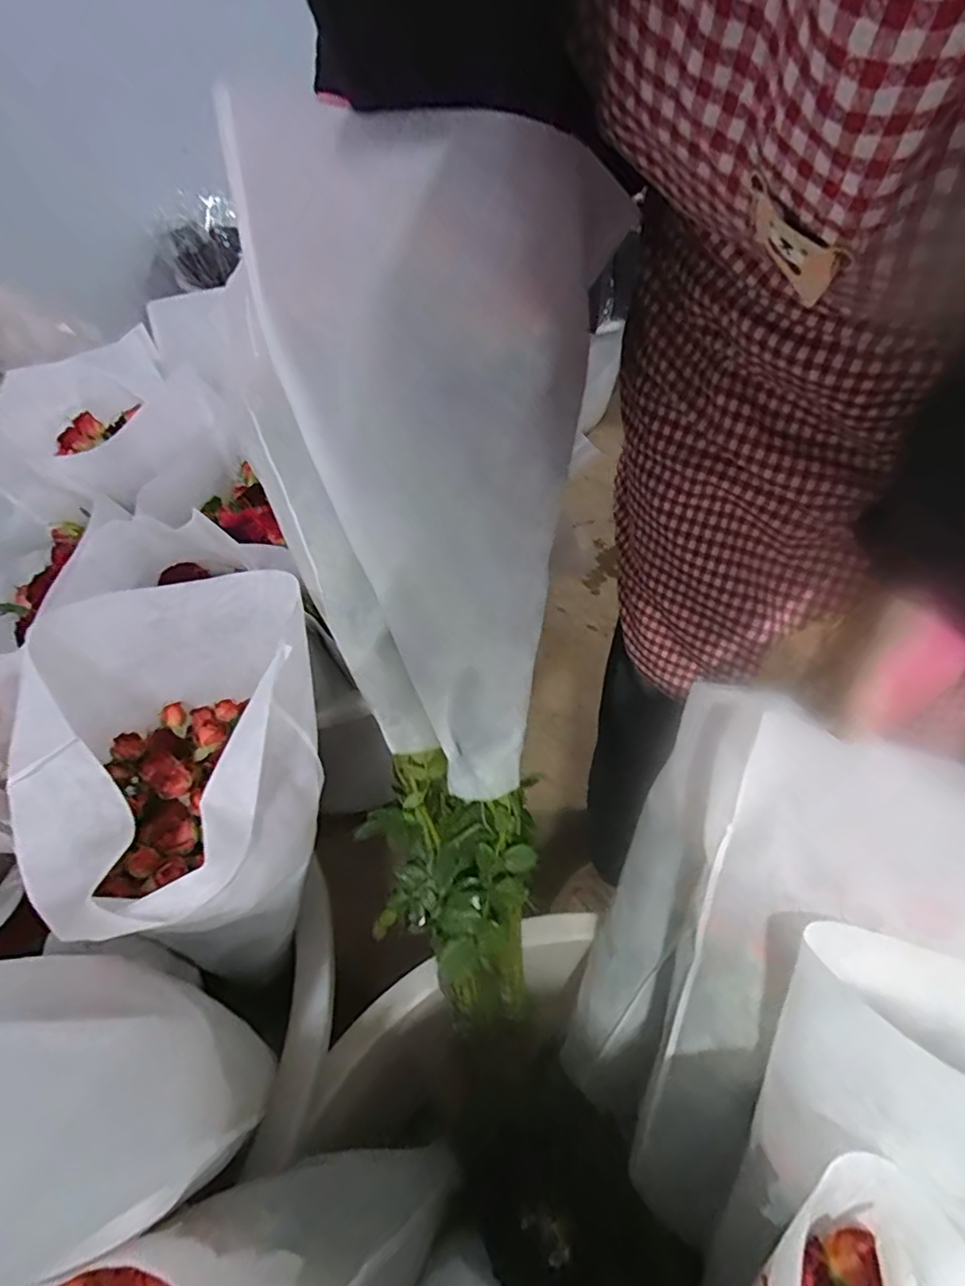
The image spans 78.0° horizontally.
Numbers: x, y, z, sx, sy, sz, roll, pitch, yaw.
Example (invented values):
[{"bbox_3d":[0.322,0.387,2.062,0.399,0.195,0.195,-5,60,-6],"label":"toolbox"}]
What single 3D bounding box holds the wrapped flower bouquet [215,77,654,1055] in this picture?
[{"bbox_3d":[-0.041,-0.019,0.395,0.158,0.499,0.238,-12,34,-17],"label":"wrapped flower bouquet"}]

